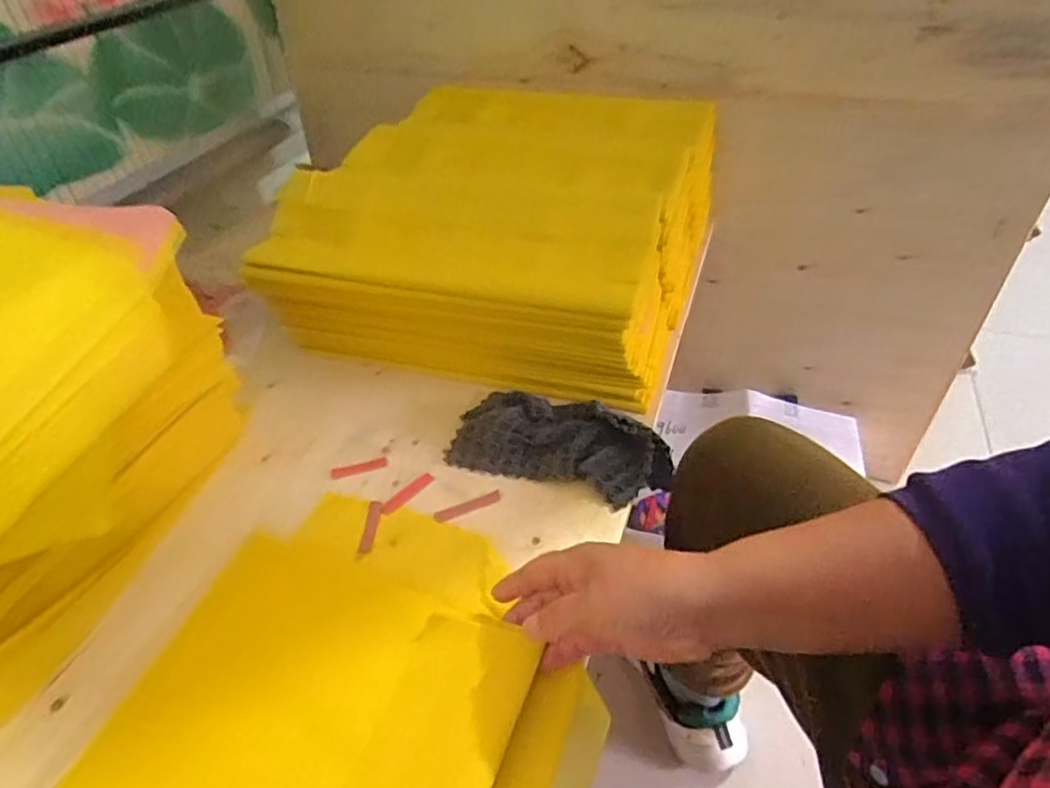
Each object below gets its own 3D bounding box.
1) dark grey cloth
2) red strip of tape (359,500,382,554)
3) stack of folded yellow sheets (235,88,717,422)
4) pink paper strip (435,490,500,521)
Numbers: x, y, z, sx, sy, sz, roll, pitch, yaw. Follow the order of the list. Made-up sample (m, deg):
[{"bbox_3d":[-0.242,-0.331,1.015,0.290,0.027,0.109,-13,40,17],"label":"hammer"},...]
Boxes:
[{"bbox_3d":[0.033,0.035,0.541,0.188,0.038,0.092,13,44,17],"label":"dark grey cloth"},{"bbox_3d":[-0.119,0.102,0.492,0.010,0.004,0.050,-2,42,1],"label":"red strip of tape"},{"bbox_3d":[-0.010,-0.197,0.704,0.384,0.148,0.430,10,43,14],"label":"stack of folded yellow sheets"},{"bbox_3d":[-0.046,0.090,0.513,0.056,0.004,0.011,-17,44,-16],"label":"pink paper strip"}]

